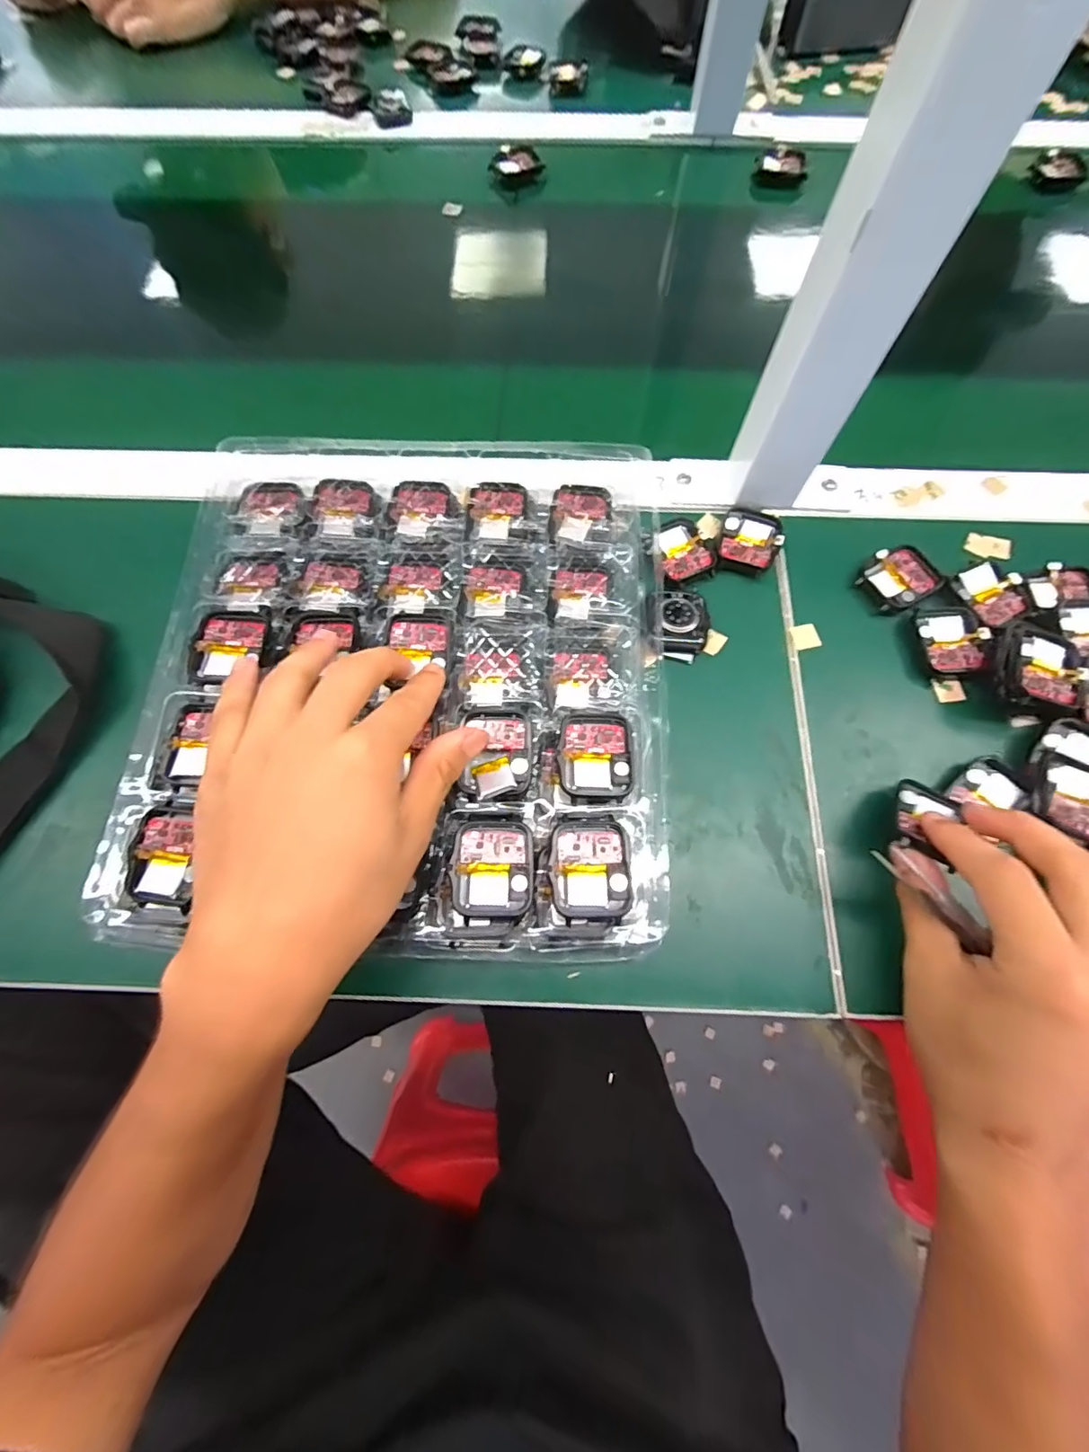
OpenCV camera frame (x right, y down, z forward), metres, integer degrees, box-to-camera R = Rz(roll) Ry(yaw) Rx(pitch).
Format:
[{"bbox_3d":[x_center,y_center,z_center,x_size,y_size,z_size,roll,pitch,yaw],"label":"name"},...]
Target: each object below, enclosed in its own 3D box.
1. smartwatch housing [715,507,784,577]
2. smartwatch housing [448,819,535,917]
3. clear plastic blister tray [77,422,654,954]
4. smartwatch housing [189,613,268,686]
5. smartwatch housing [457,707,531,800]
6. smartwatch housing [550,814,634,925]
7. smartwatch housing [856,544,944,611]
[{"bbox_3d":[0.131,-0.118,0.331,0.036,0.012,0.044,14,71,5],"label":"smartwatch housing"},{"bbox_3d":[-0.024,0.067,0.243,0.037,0.009,0.043,1,70,0],"label":"smartwatch housing"},{"bbox_3d":[-0.072,-0.039,0.284,0.265,0.020,0.298,3,70,1],"label":"clear plastic blister tray"},{"bbox_3d":[-0.170,-0.043,0.280,0.035,0.007,0.042,-1,70,-1],"label":"smartwatch housing"},{"bbox_3d":[-0.024,0.014,0.260,0.034,0.013,0.045,2,70,0],"label":"smartwatch housing"},{"bbox_3d":[0.022,0.066,0.241,0.036,0.006,0.048,0,70,0],"label":"smartwatch housing"},{"bbox_3d":[0.221,-0.093,0.323,0.045,0.009,0.037,-27,73,-9],"label":"smartwatch housing"}]

